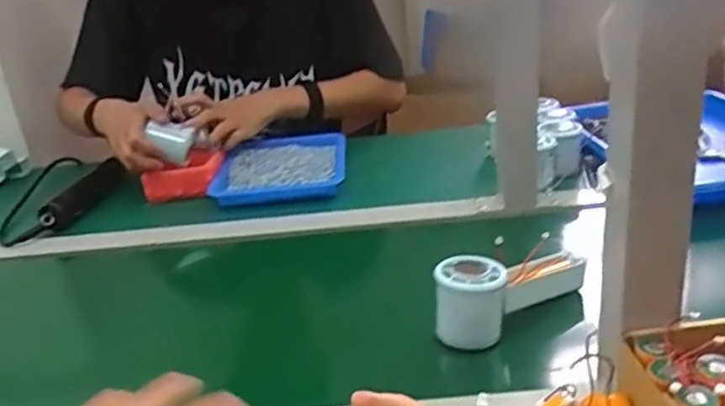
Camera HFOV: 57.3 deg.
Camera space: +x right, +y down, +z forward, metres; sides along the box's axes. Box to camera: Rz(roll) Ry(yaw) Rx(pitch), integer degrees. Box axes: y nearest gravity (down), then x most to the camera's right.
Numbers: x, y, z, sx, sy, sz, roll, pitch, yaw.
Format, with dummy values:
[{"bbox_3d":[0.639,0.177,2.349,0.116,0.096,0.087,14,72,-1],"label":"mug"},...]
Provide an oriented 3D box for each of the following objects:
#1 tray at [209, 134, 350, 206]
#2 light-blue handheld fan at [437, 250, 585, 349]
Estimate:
[{"bbox_3d":[-0.113,-0.050,0.939,0.171,0.031,0.223,-5,23,2],"label":"tray"},{"bbox_3d":[0.125,0.067,0.566,0.145,0.057,0.043,-20,26,-31],"label":"light-blue handheld fan"}]

